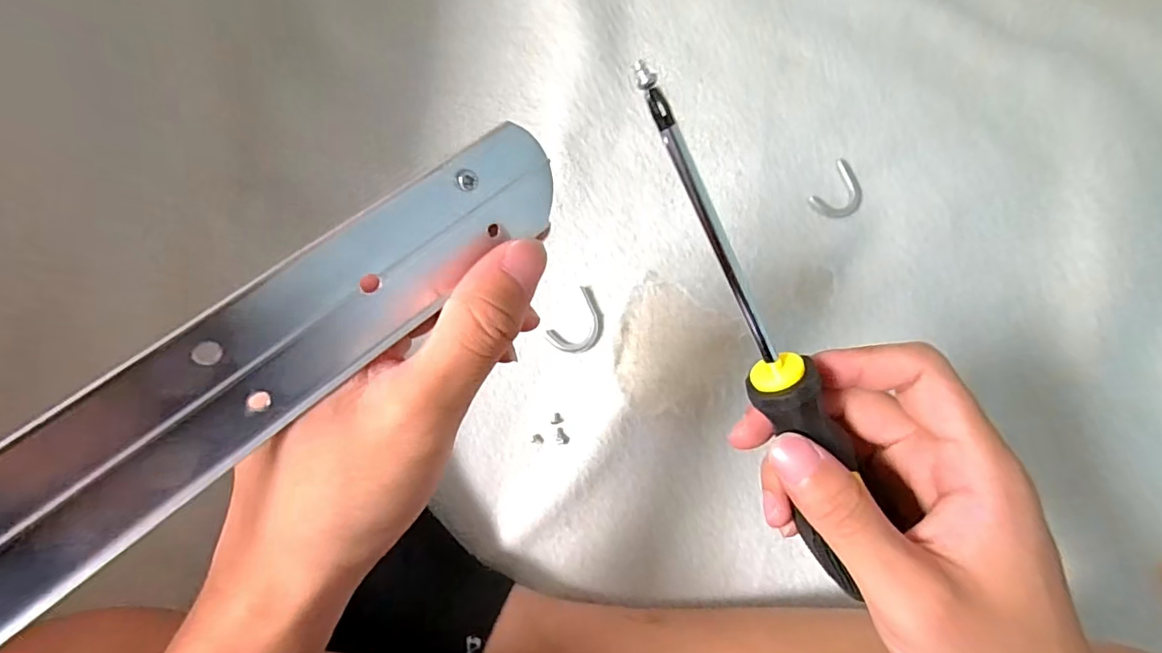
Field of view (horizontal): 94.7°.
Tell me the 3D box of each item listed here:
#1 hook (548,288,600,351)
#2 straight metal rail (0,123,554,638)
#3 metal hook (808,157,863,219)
[{"bbox_3d":[-0.001,-0.002,0.369,0.029,0.005,0.045,35,77,9],"label":"hook"},{"bbox_3d":[-0.107,0.032,0.116,0.266,0.034,0.013,-41,43,-22],"label":"straight metal rail"},{"bbox_3d":[0.195,-0.101,0.399,0.032,0.004,0.049,38,77,10],"label":"metal hook"}]

